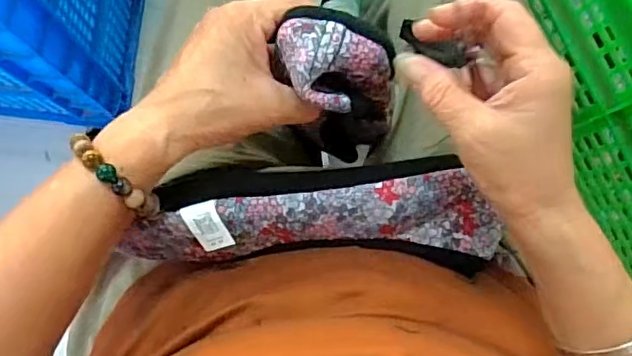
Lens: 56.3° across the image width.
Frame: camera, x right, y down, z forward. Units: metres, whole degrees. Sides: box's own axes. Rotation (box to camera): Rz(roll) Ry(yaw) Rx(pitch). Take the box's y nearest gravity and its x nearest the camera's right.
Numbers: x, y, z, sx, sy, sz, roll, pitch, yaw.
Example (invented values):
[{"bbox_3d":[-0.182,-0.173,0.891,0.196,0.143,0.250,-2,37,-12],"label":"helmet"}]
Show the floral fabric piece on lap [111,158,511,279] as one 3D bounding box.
[{"bbox_3d":[-0.002,0.029,0.365,0.232,0.026,0.076,-3,127,-6],"label":"floral fabric piece on lap"}]

